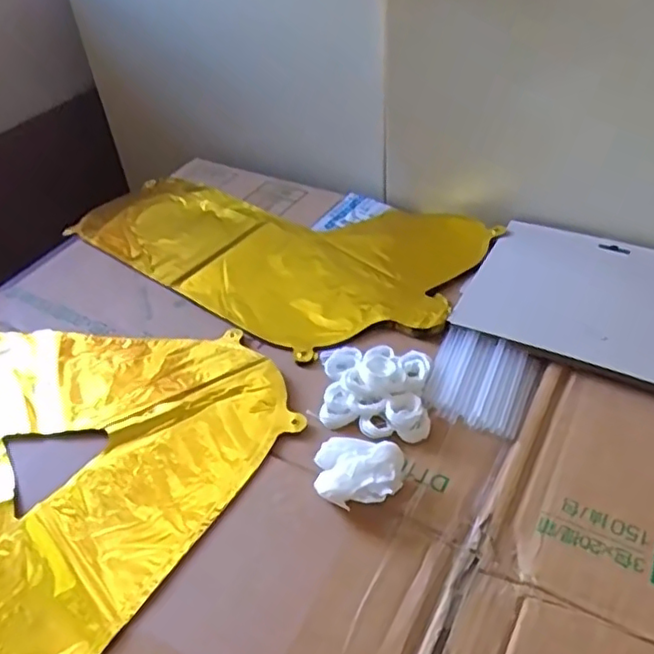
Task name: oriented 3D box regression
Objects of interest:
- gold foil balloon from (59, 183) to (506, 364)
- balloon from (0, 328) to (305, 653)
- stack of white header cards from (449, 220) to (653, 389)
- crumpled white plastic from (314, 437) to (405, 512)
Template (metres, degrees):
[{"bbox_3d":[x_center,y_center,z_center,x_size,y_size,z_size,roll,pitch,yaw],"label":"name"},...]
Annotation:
[{"bbox_3d":[-0.064,-0.082,0.608,0.396,0.018,0.215,20,48,24],"label":"gold foil balloon"},{"bbox_3d":[-0.246,0.090,0.438,0.356,0.018,0.324,21,49,25],"label":"balloon"},{"bbox_3d":[0.218,-0.024,0.502,0.191,0.012,0.158,18,47,22],"label":"stack of white header cards"},{"bbox_3d":[0.020,0.091,0.391,0.053,0.023,0.044,4,43,8],"label":"crumpled white plastic"}]

